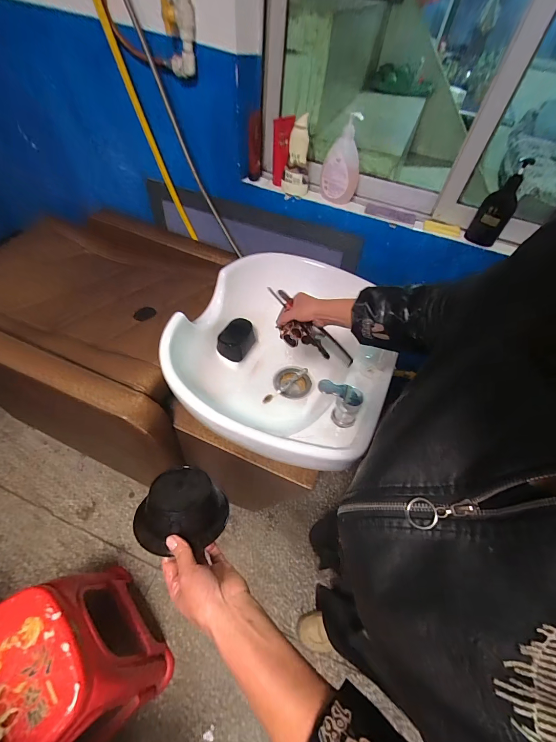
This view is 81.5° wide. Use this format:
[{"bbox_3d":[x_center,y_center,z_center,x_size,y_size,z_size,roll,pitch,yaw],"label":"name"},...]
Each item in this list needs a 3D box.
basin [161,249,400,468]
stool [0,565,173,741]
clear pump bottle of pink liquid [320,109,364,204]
[{"bbox_3d":[0.024,-0.052,0.855,0.496,0.231,0.594,22,54,10],"label":"basin"},{"bbox_3d":[-0.499,0.708,0.772,0.295,0.451,0.331,-34,64,-27],"label":"stool"},{"bbox_3d":[0.172,-0.552,0.847,0.097,0.181,0.070,19,54,7],"label":"clear pump bottle of pink liquid"}]

